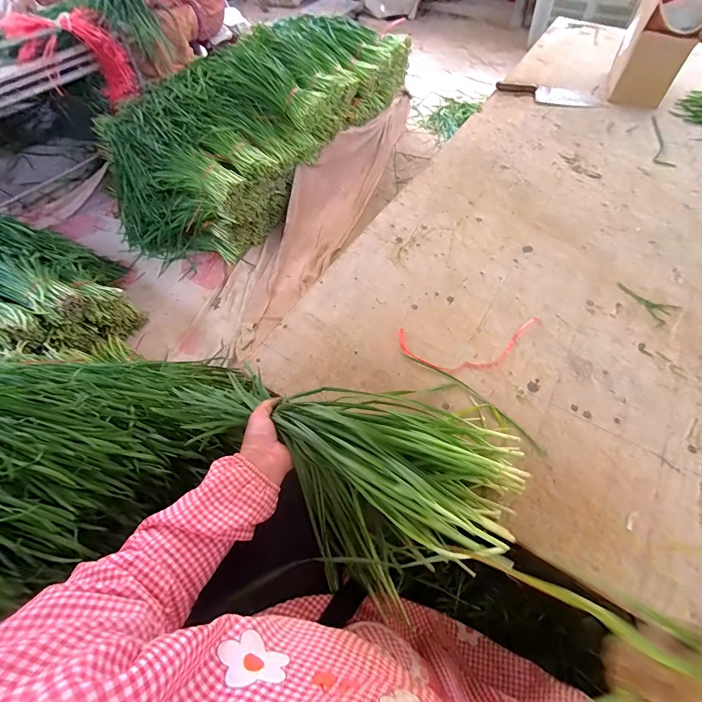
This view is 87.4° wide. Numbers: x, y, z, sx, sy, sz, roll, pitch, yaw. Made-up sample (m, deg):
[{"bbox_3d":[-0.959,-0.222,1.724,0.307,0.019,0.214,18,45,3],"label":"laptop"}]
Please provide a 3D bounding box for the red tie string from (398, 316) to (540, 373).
[{"bbox_3d":[0.209,-0.009,0.622,0.247,0.007,0.088,-6,65,-3],"label":"red tie string"}]

